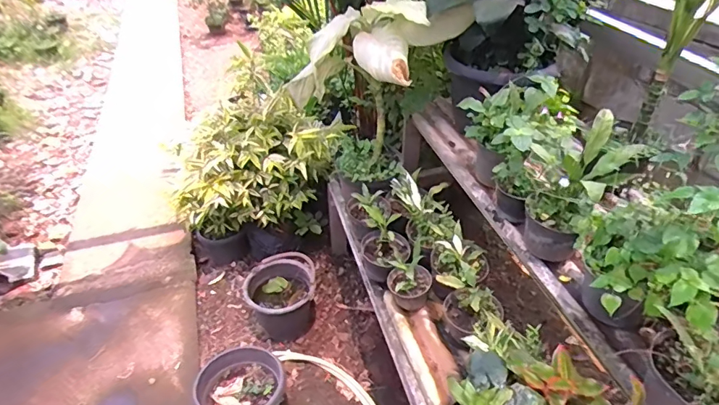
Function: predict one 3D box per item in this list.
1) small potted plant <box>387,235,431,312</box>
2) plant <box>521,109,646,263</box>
[{"bbox_3d":[0.164,0.230,1.464,0.138,0.187,0.126,-11,39,-12],"label":"small potted plant"},{"bbox_3d":[0.545,-0.032,1.169,0.216,0.310,0.214,-1,38,1],"label":"plant"}]

